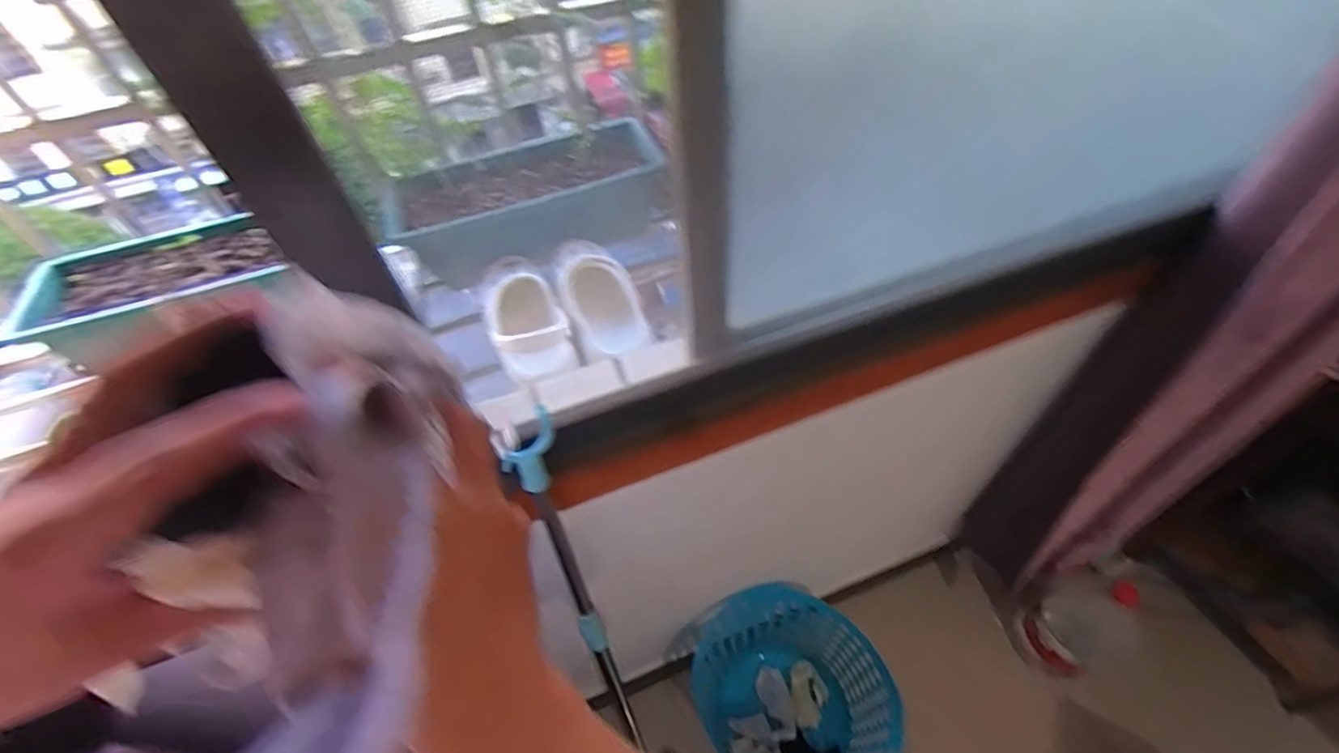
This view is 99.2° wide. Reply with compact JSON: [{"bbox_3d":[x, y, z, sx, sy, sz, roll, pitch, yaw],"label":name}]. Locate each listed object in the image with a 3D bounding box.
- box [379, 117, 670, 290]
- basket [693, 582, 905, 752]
[{"bbox_3d":[-0.229,-0.280,0.947,0.447,0.153,0.175,-16,49,-10],"label":"box"},{"bbox_3d":[0.252,0.676,1.191,0.322,0.306,0.344,-2,48,2],"label":"basket"}]

